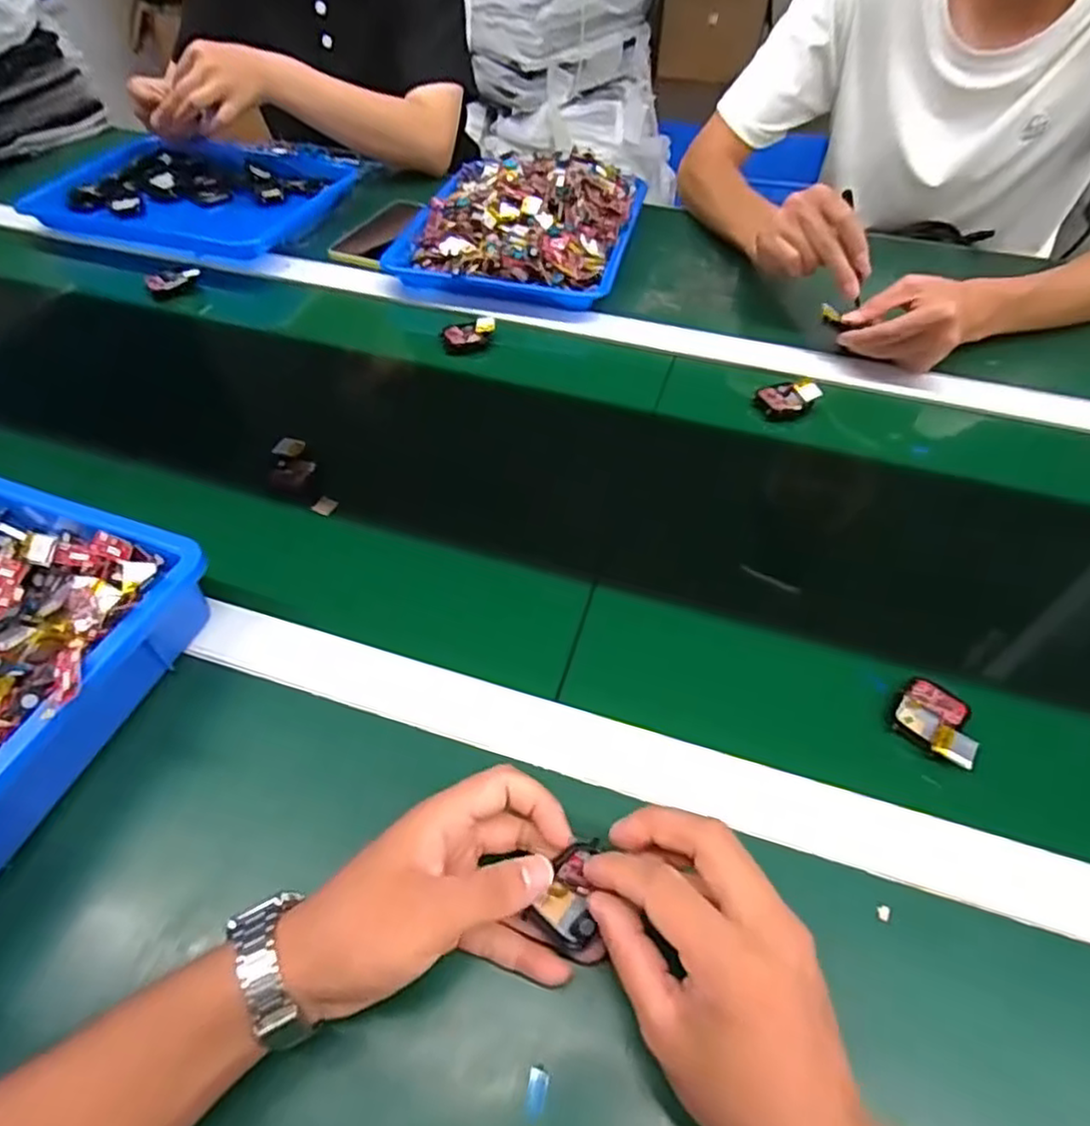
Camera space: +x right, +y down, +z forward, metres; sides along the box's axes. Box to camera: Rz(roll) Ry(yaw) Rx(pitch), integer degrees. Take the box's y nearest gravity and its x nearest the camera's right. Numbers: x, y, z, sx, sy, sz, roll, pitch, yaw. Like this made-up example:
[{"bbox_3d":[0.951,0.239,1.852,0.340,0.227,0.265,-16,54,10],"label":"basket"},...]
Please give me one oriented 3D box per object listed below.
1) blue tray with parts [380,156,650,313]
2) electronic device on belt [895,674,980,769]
[{"bbox_3d":[-0.026,-0.395,0.770,0.250,0.064,0.272,12,51,10],"label":"blue tray with parts"},{"bbox_3d":[0.237,0.095,0.405,0.042,0.015,0.053,23,54,18],"label":"electronic device on belt"}]

